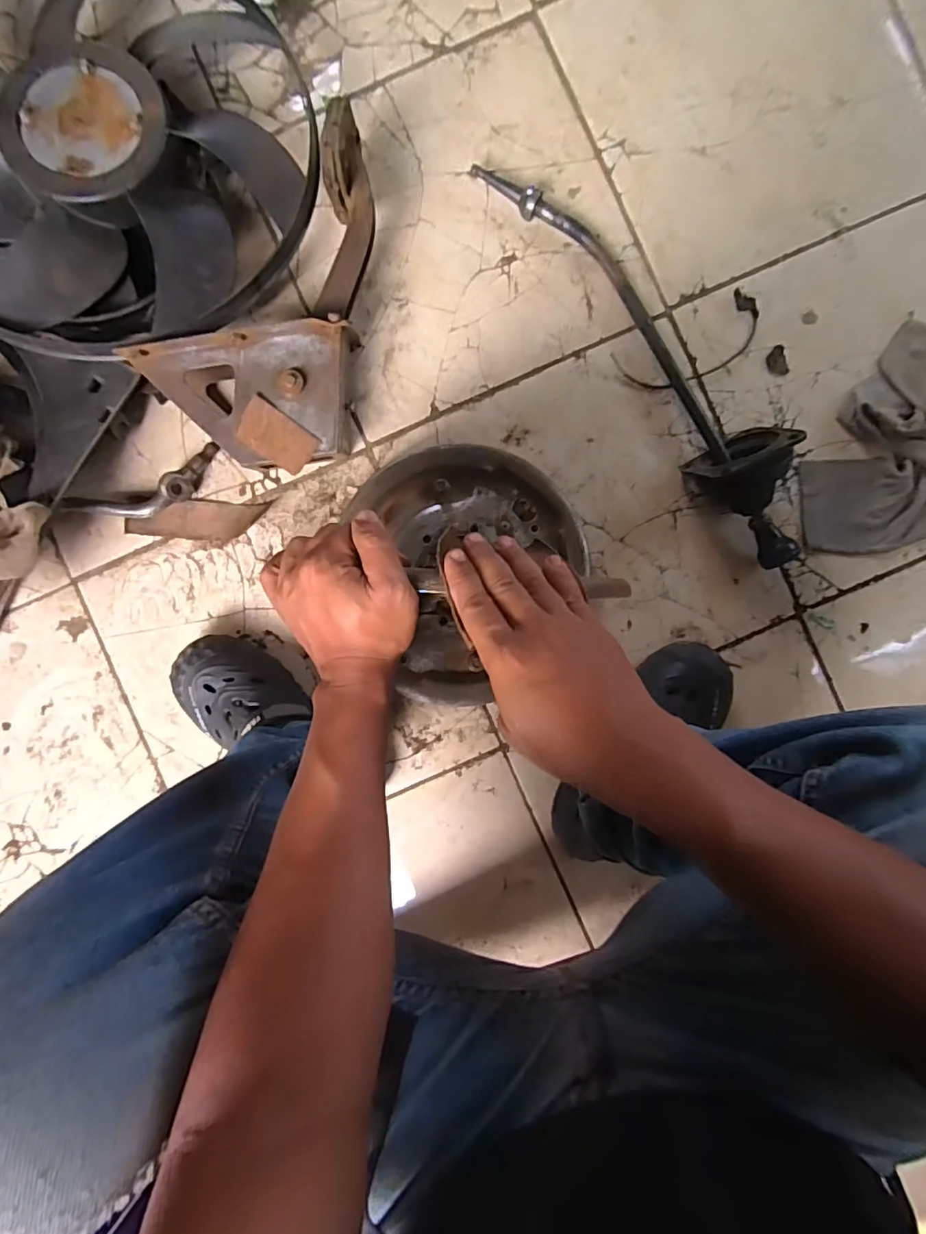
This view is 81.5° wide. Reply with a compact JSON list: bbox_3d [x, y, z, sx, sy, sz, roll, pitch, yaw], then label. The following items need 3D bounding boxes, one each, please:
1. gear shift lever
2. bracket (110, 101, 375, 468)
[{"bbox_3d":[0.216,-0.307,0.618,0.088,0.093,0.590,-39,90,1],"label":"gear shift lever"},{"bbox_3d":[-0.230,-0.354,0.612,0.229,0.107,0.356,9,91,1],"label":"bracket"}]

